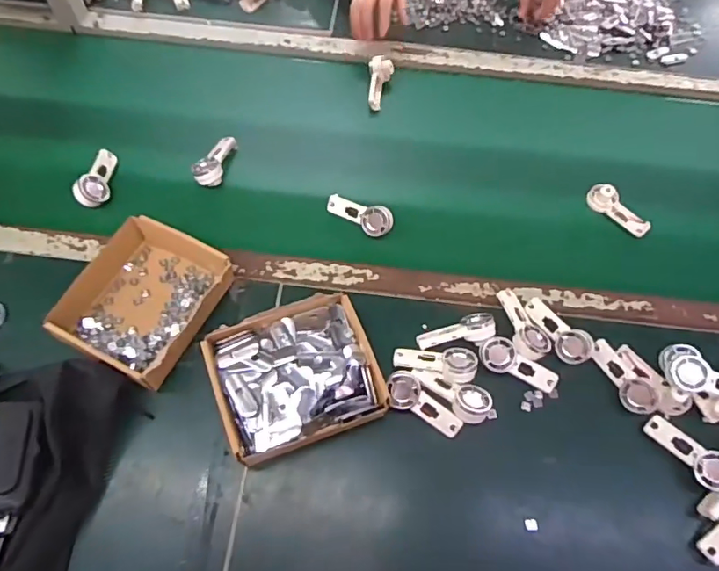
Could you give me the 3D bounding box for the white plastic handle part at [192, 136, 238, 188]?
[{"bbox_3d":[-0.203,-0.179,0.727,0.035,0.032,0.094,24,63,10],"label":"white plastic handle part"}]

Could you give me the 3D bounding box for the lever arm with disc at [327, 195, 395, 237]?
[{"bbox_3d":[0.000,-0.095,0.686,0.095,0.012,0.041,19,105,18],"label":"lever arm with disc"}]

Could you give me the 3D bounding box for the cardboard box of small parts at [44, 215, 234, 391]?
[{"bbox_3d":[-0.251,0.017,0.595,0.150,0.054,0.172,22,63,9],"label":"cardboard box of small parts"}]

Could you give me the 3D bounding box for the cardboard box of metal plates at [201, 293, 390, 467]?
[{"bbox_3d":[-0.069,0.100,0.559,0.167,0.049,0.153,-19,64,-12],"label":"cardboard box of metal plates"}]

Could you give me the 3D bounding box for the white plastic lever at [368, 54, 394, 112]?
[{"bbox_3d":[0.030,-0.323,0.811,0.038,0.026,0.085,11,88,3],"label":"white plastic lever"}]

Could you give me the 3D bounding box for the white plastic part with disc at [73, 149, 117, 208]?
[{"bbox_3d":[-0.365,-0.151,0.698,0.036,0.029,0.101,-2,62,-4],"label":"white plastic part with disc"}]

